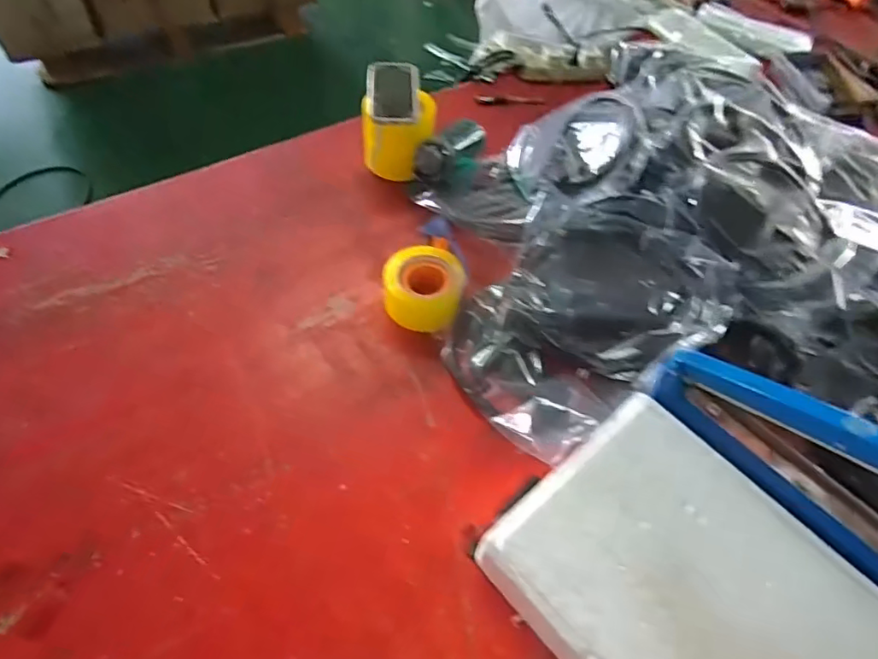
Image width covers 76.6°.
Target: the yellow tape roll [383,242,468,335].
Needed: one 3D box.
[{"bbox_3d":[-0.023,-0.059,0.803,0.119,0.067,0.112,15,55,6],"label":"yellow tape roll"}]

